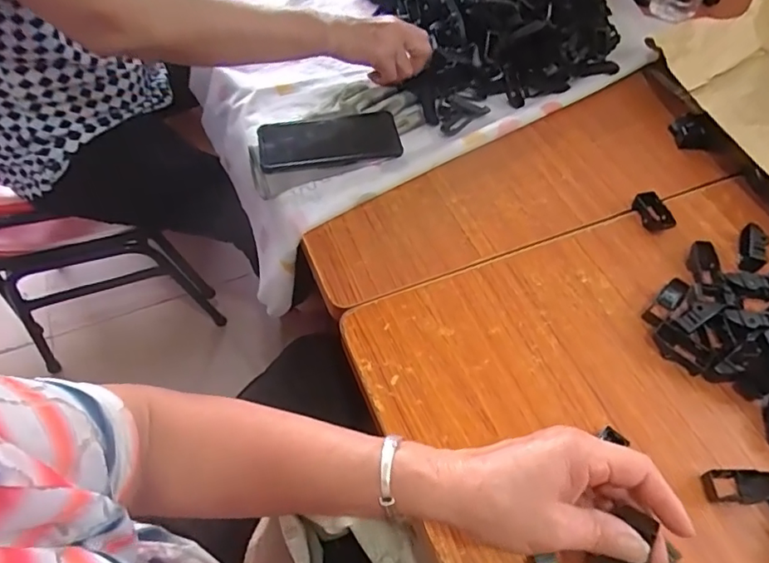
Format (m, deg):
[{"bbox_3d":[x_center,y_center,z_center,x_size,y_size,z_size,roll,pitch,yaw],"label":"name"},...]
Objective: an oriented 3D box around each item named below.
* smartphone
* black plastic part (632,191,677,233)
[{"bbox_3d":[-0.065,-0.164,0.627,0.158,0.014,0.085,-8,56,-6],"label":"smartphone"},{"bbox_3d":[0.281,-0.073,0.561,0.026,0.016,0.044,-12,57,-8],"label":"black plastic part"}]

